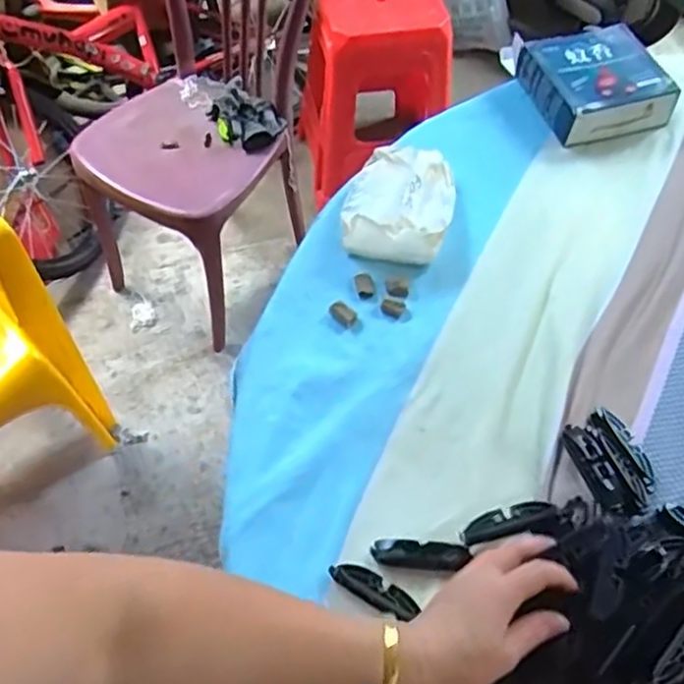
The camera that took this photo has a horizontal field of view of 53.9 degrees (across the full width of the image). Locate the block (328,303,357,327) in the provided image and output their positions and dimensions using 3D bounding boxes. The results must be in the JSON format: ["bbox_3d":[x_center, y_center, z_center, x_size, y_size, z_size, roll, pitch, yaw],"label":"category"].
[{"bbox_3d":[0.001,-0.027,0.654,0.029,0.014,0.016,35,63,21],"label":"block"}]

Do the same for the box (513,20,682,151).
[{"bbox_3d":[0.309,-0.313,0.826,0.153,0.053,0.149,-13,57,-9],"label":"box"}]

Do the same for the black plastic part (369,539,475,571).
[{"bbox_3d":[0.060,0.166,0.526,0.072,0.014,0.019,7,56,4],"label":"black plastic part"}]

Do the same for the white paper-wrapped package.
[{"bbox_3d":[0.061,-0.150,0.717,0.112,0.046,0.154,10,57,6],"label":"white paper-wrapped package"}]

